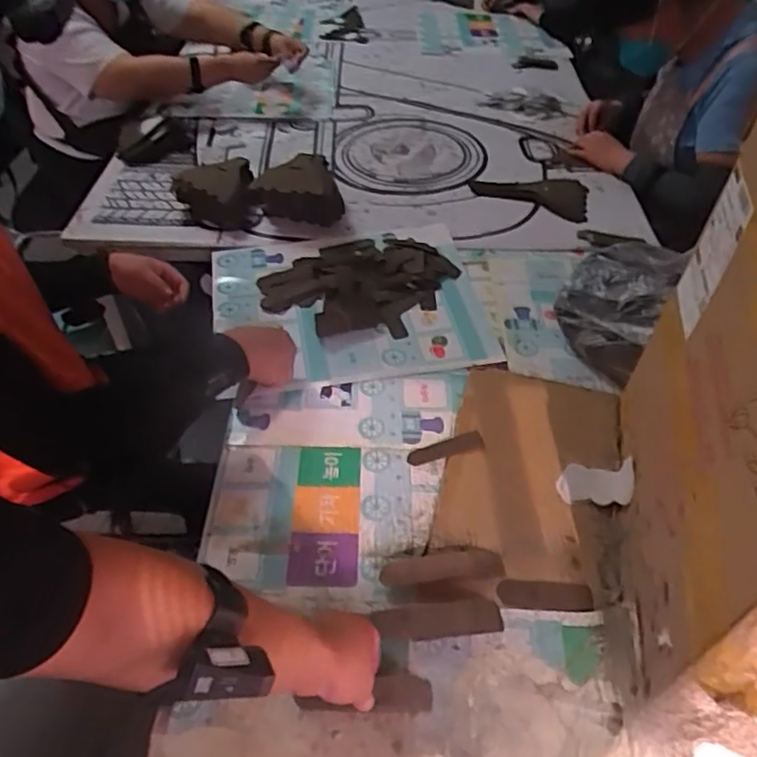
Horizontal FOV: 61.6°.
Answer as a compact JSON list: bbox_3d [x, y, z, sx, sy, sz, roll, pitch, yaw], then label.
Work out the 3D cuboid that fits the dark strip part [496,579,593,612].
[{"bbox_3d":[0.191,0.250,0.731,0.107,0.006,0.037,2,45,3],"label":"dark strip part"}]

